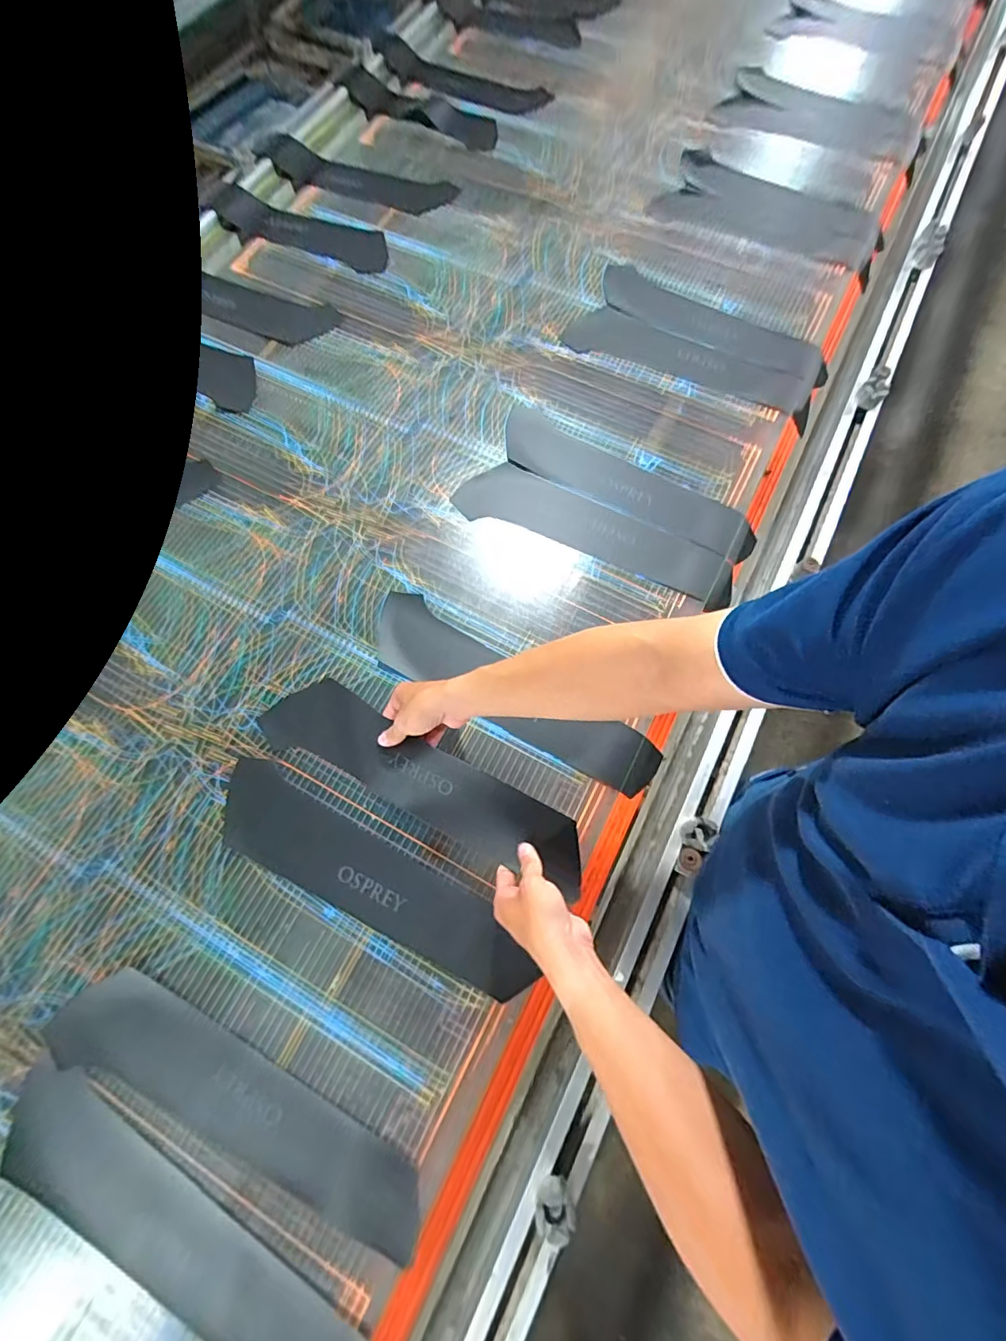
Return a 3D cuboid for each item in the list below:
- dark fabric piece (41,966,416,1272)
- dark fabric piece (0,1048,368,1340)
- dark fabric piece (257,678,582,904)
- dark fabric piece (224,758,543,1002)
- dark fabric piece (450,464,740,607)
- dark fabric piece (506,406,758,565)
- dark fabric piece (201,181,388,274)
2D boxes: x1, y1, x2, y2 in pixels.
[{"bbox_3d":[-0.300,0.490,0.566,0.468,0.008,0.107,24,79,6],"label":"dark fabric piece"},{"bbox_3d":[-0.354,0.608,0.530,0.460,0.009,0.100,32,79,8],"label":"dark fabric piece"},{"bbox_3d":[-0.110,0.130,0.635,0.461,0.020,0.103,22,89,17],"label":"dark fabric piece"},{"bbox_3d":[-0.171,0.265,0.630,0.448,0.010,0.104,28,77,9],"label":"dark fabric piece"},{"bbox_3d":[0.145,-0.224,0.783,0.443,0.019,0.102,22,78,5],"label":"dark fabric piece"},{"bbox_3d":[0.189,-0.302,0.796,0.442,0.016,0.108,32,74,11],"label":"dark fabric piece"},{"bbox_3d":[-0.436,-0.968,1.070,0.416,0.058,0.135,19,72,9],"label":"dark fabric piece"}]

